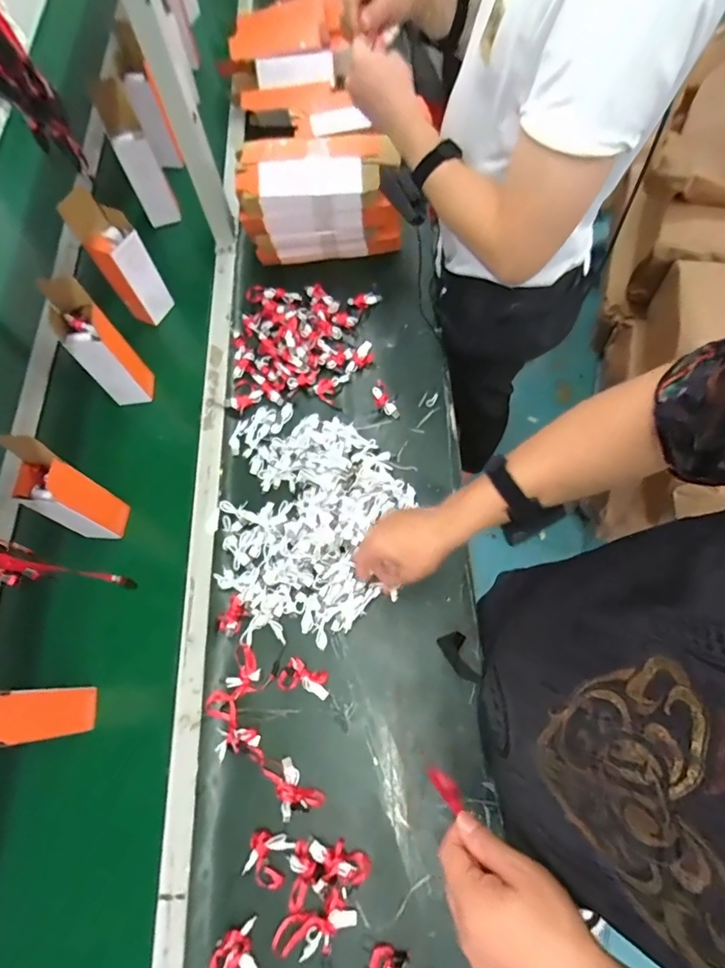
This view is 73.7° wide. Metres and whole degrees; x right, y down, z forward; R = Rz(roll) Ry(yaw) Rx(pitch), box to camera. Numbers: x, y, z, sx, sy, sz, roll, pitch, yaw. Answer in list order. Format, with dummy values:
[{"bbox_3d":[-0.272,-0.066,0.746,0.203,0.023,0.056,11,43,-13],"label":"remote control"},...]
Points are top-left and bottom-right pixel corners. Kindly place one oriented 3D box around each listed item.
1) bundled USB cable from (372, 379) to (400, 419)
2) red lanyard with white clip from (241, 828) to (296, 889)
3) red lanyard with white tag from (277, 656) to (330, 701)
[{"bbox_3d":[0.037,-0.148,0.854,0.031,0.020,0.078,-23,70,-6],"label":"bundled USB cable"},{"bbox_3d":[-0.120,0.474,0.611,0.054,0.010,0.060,16,70,9],"label":"red lanyard with white clip"},{"bbox_3d":[-0.082,0.278,0.690,0.073,0.010,0.044,14,70,8],"label":"red lanyard with white tag"}]

